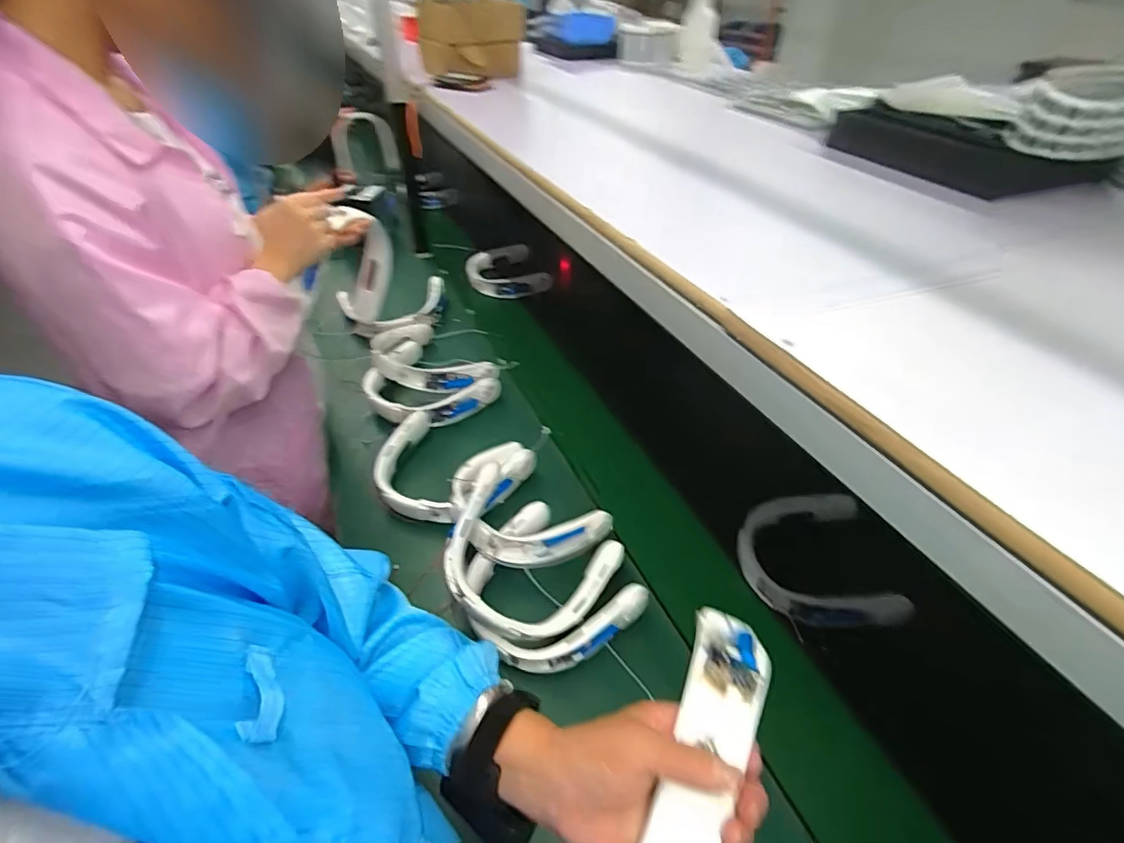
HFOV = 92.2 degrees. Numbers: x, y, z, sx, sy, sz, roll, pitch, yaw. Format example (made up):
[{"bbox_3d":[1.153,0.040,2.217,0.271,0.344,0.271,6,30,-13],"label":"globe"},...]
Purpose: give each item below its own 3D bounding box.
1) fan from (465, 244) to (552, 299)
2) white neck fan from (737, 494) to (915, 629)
[{"bbox_3d":[-0.159,-0.405,1.498,0.198,0.058,0.243,-15,43,-16],"label":"fan"},{"bbox_3d":[0.357,0.206,0.788,0.191,0.065,0.209,-2,41,-1],"label":"white neck fan"}]

